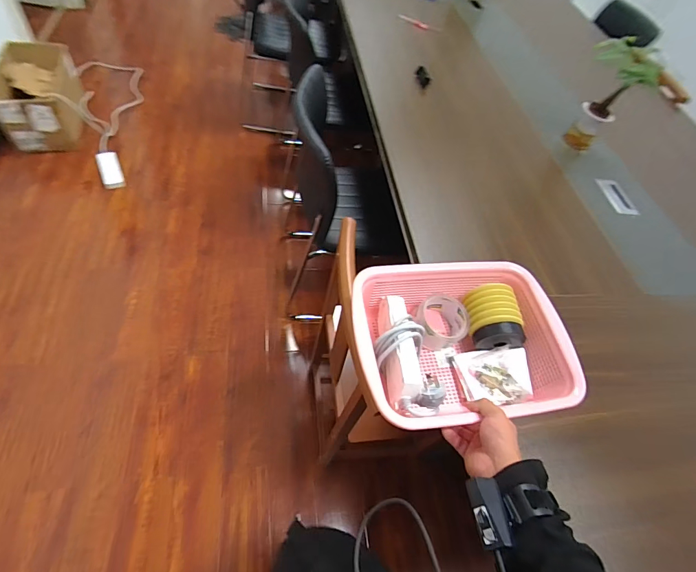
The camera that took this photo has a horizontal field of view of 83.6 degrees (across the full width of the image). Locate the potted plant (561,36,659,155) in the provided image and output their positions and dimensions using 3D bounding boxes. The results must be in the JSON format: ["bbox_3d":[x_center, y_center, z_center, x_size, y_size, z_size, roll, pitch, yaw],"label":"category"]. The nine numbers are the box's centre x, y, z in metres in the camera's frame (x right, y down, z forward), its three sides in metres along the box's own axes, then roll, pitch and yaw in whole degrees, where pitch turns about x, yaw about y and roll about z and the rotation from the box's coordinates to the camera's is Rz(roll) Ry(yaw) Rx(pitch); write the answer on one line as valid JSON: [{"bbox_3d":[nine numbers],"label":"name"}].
[{"bbox_3d":[0.840,-0.617,1.281,0.185,0.345,0.152,29,66,13],"label":"potted plant"}]

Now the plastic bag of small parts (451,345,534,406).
[{"bbox_3d":[0.252,0.155,0.666,0.127,0.034,0.091,-6,63,-5],"label":"plastic bag of small parts"}]

